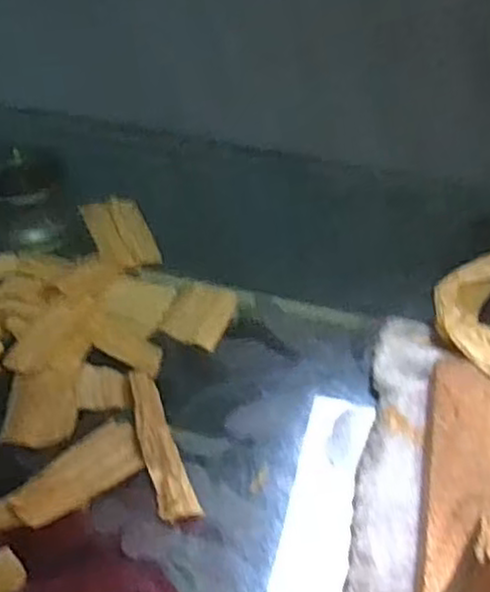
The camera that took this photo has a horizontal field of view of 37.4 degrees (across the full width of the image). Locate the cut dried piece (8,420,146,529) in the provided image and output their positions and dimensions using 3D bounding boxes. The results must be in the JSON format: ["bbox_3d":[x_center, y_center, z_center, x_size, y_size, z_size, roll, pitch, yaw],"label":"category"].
[{"bbox_3d":[-0.087,0.091,0.377,0.070,0.010,0.036,-28,55,-27],"label":"cut dried piece"}]

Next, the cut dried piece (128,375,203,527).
[{"bbox_3d":[-0.047,0.080,0.395,0.021,0.012,0.091,-14,50,-17],"label":"cut dried piece"}]

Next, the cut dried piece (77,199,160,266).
[{"bbox_3d":[-0.088,-0.046,0.514,0.041,0.010,0.071,-14,50,-17],"label":"cut dried piece"}]

